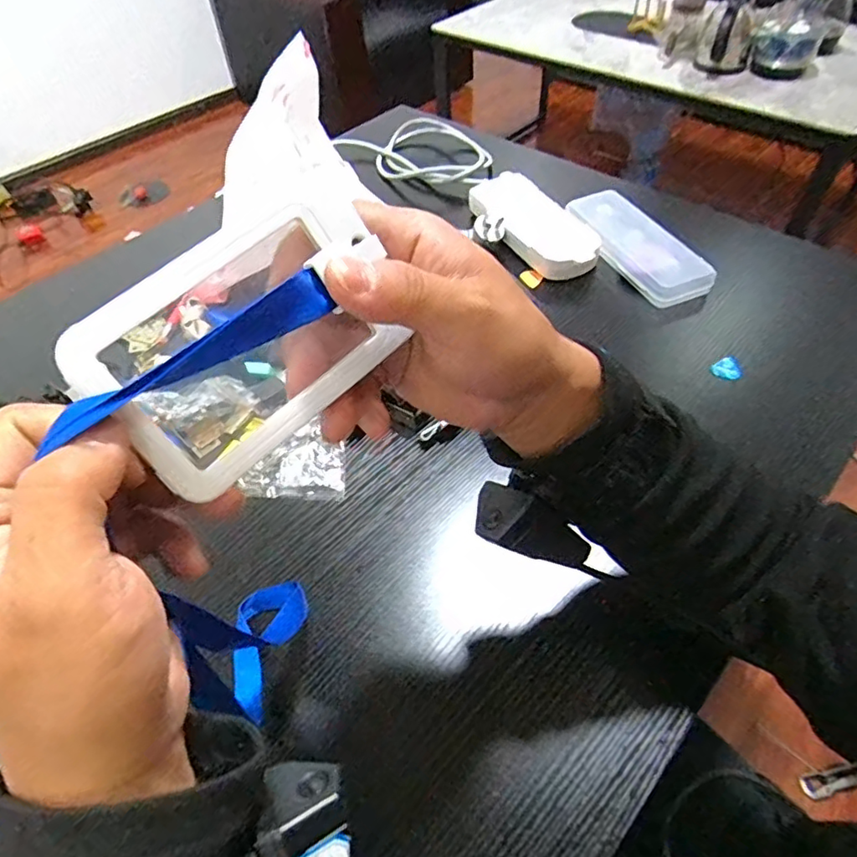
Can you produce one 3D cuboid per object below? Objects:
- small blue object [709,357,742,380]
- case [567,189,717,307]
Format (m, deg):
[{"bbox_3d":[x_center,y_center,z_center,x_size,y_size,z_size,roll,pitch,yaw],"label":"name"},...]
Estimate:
[{"bbox_3d":[0.282,-0.056,0.546,0.027,0.016,0.020,29,57,24],"label":"small blue object"},{"bbox_3d":[0.231,-0.206,0.647,0.069,0.025,0.194,-20,52,-13],"label":"case"}]

